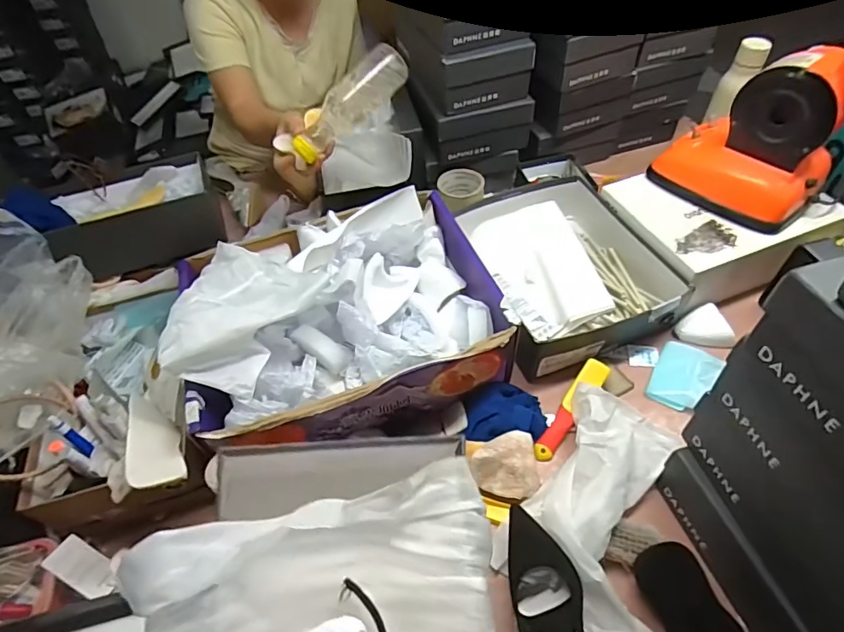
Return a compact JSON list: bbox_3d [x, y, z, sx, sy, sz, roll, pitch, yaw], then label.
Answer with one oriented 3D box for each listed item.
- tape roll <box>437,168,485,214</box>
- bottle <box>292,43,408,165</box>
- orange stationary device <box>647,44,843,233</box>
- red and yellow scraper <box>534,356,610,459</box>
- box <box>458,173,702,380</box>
[{"bbox_3d":[0.072,-0.225,0.911,0.083,0.045,0.091,-2,51,3],"label":"tape roll"},{"bbox_3d":[-0.104,-0.306,0.726,0.193,0.067,0.050,-46,60,-5],"label":"bottle"},{"bbox_3d":[0.476,-0.265,0.714,0.218,0.210,0.123,31,60,25],"label":"orange stationary device"},{"bbox_3d":[0.202,0.125,0.671,0.033,0.018,0.161,31,75,26],"label":"red and yellow scraper"},{"bbox_3d":[0.213,-0.092,0.797,0.284,0.104,0.335,-16,52,-9],"label":"box"}]

